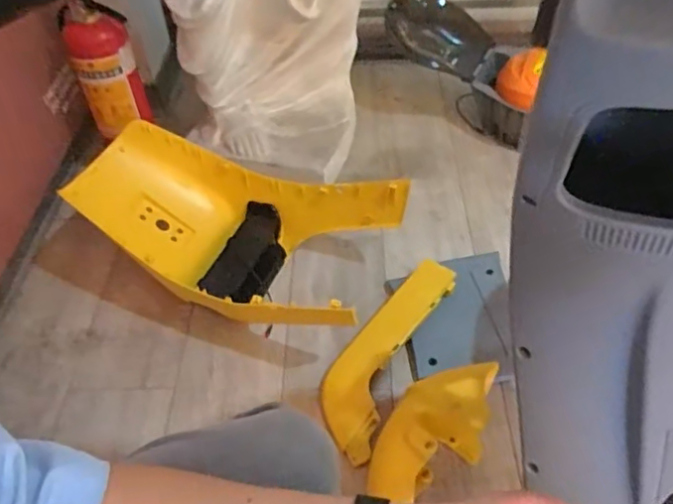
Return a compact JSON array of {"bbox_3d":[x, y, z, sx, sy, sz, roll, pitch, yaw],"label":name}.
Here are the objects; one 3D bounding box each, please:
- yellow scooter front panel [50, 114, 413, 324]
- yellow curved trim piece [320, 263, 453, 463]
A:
[{"bbox_3d":[-0.205,-0.036,1.126,0.607,0.225,0.326,15,51,14],"label":"yellow scooter front panel"},{"bbox_3d":[0.088,0.174,1.075,0.129,0.058,0.405,22,53,20],"label":"yellow curved trim piece"}]

